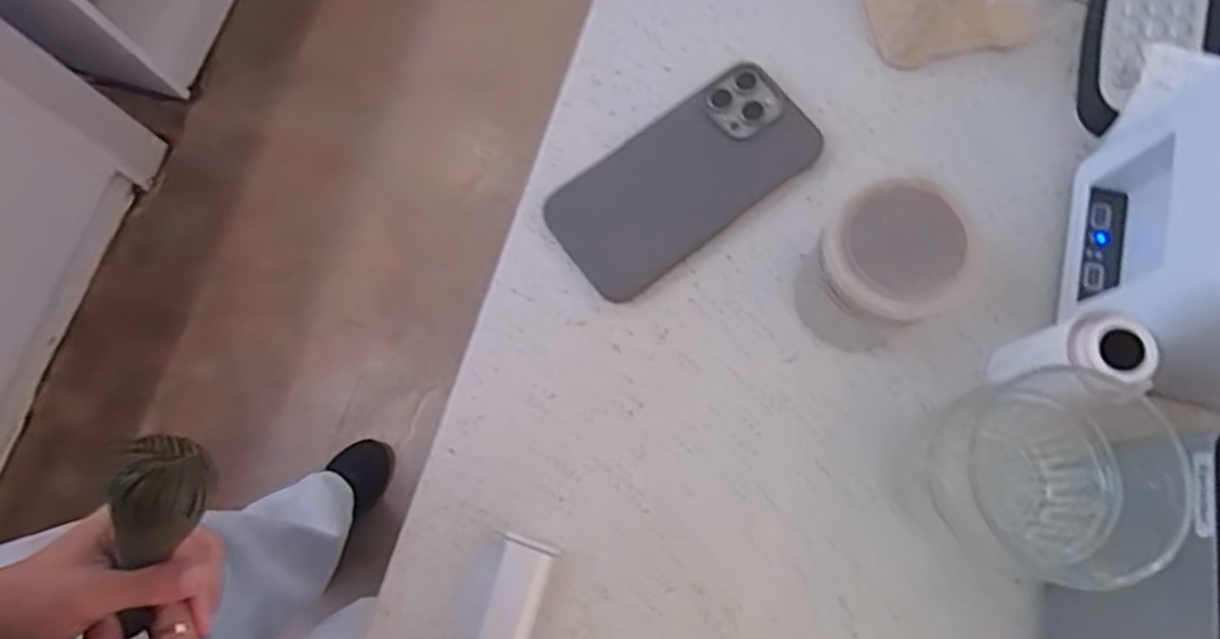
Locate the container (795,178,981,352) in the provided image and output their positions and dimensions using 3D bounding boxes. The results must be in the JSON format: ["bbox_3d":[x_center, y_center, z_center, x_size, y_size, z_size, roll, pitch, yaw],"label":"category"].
[{"bbox_3d":[0.136,-0.023,0.378,0.062,0.101,0.065,-1,76,3],"label":"container"}]

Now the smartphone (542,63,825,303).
[{"bbox_3d":[0.044,-0.085,0.443,0.160,0.016,0.078,-36,77,-6],"label":"smartphone"}]

